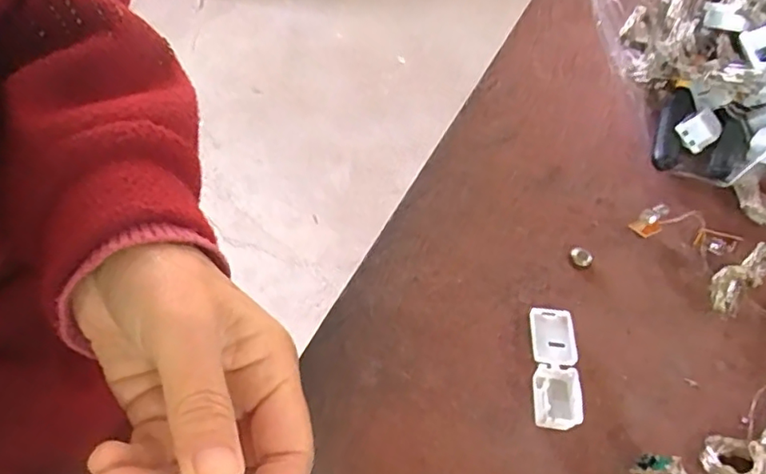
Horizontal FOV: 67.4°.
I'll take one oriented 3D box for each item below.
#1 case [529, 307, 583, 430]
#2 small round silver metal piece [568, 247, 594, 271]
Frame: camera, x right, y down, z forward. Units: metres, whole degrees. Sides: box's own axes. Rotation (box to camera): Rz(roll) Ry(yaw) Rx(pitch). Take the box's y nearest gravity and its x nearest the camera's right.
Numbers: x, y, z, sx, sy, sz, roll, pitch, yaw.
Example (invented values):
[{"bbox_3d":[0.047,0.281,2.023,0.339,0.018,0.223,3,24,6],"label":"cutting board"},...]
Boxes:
[{"bbox_3d":[0.081,0.061,0.270,0.021,0.011,0.057,7,58,1],"label":"case"},{"bbox_3d":[0.105,0.011,0.305,0.012,0.005,0.012,1,58,-2],"label":"small round silver metal piece"}]

